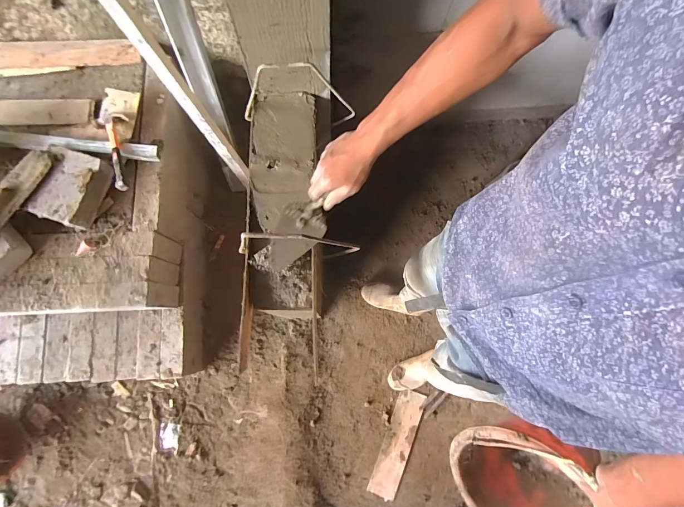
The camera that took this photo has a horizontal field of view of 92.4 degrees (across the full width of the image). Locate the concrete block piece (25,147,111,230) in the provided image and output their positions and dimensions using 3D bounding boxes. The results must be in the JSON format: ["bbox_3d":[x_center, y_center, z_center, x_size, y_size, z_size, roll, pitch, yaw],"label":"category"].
[{"bbox_3d":[-0.774,-0.183,0.953,0.145,0.082,0.205,17,77,1],"label":"concrete block piece"}]

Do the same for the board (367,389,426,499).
[{"bbox_3d":[0.214,0.716,1.248,0.101,0.015,0.379,22,77,4],"label":"board"}]

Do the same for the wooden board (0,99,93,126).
[{"bbox_3d":[-0.951,-0.438,1.020,0.328,0.022,0.084,-3,78,-4],"label":"wooden board"}]

